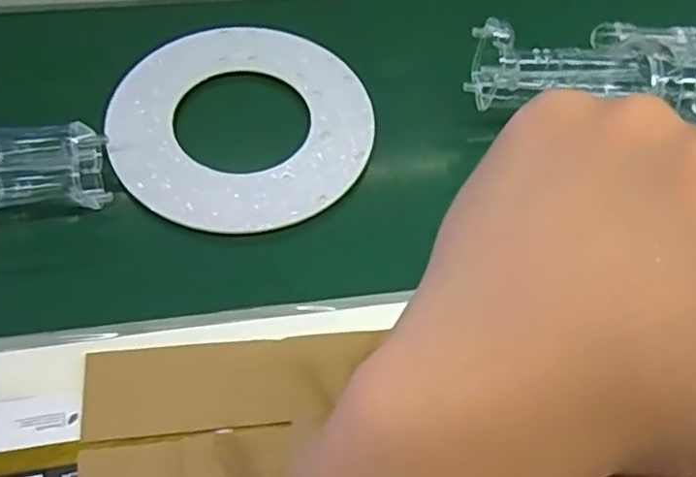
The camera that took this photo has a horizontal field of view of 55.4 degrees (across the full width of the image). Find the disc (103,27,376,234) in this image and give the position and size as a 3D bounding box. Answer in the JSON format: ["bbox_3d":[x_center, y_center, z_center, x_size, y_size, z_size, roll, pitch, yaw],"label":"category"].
[{"bbox_3d":[-0.079,-0.090,0.497,0.188,0.008,0.186,2,58,-3],"label":"disc"}]

